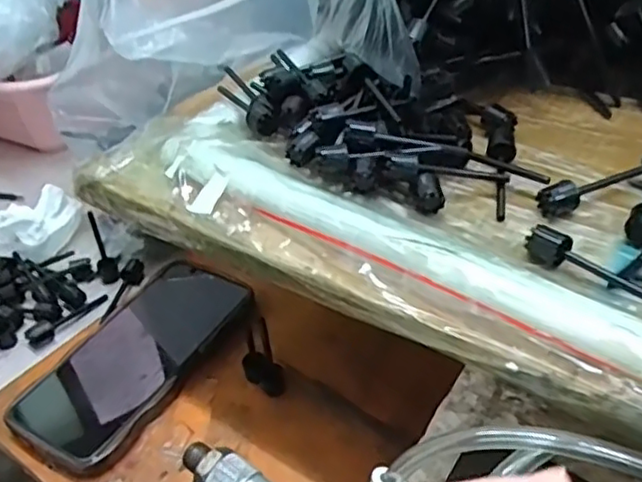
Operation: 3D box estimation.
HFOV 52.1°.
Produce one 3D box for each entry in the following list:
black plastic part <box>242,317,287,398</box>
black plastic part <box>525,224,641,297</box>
[{"bbox_3d":[-0.038,0.068,0.402,0.015,0.044,0.036,-32,47,-30],"label":"black plastic part"},{"bbox_3d":[0.123,0.018,0.269,0.012,0.014,0.085,-33,48,-31],"label":"black plastic part"}]

